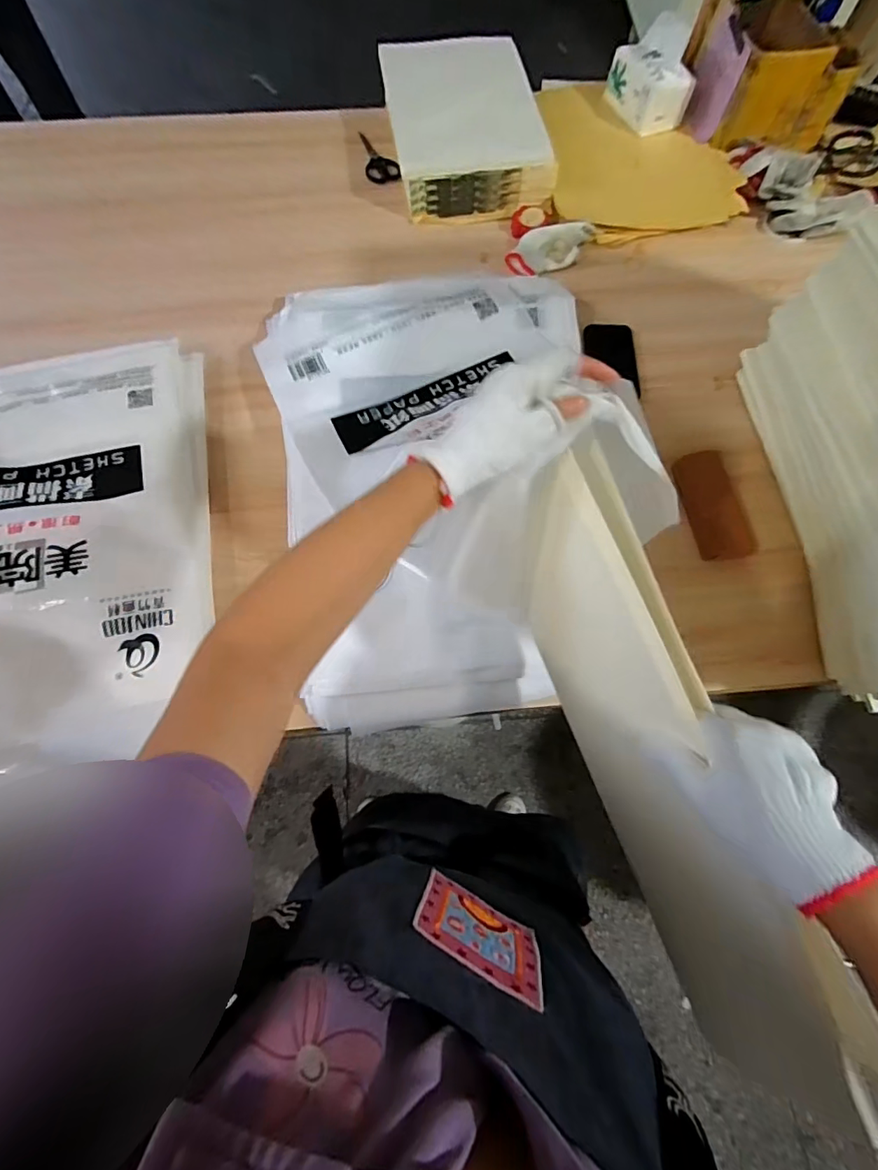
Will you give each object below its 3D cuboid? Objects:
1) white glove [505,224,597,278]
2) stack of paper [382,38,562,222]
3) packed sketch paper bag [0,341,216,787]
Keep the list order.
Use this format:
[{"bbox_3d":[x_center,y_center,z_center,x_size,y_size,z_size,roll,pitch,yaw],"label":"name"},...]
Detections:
[{"bbox_3d":[0.197,-0.589,0.836,0.165,0.035,0.075,-28,74,-10],"label":"white glove"},{"bbox_3d":[0.042,-0.856,0.889,0.260,0.072,0.379,-10,71,-5],"label":"stack of paper"},{"bbox_3d":[-0.510,-0.044,0.610,0.421,0.064,0.613,-13,72,-6],"label":"packed sketch paper bag"}]

